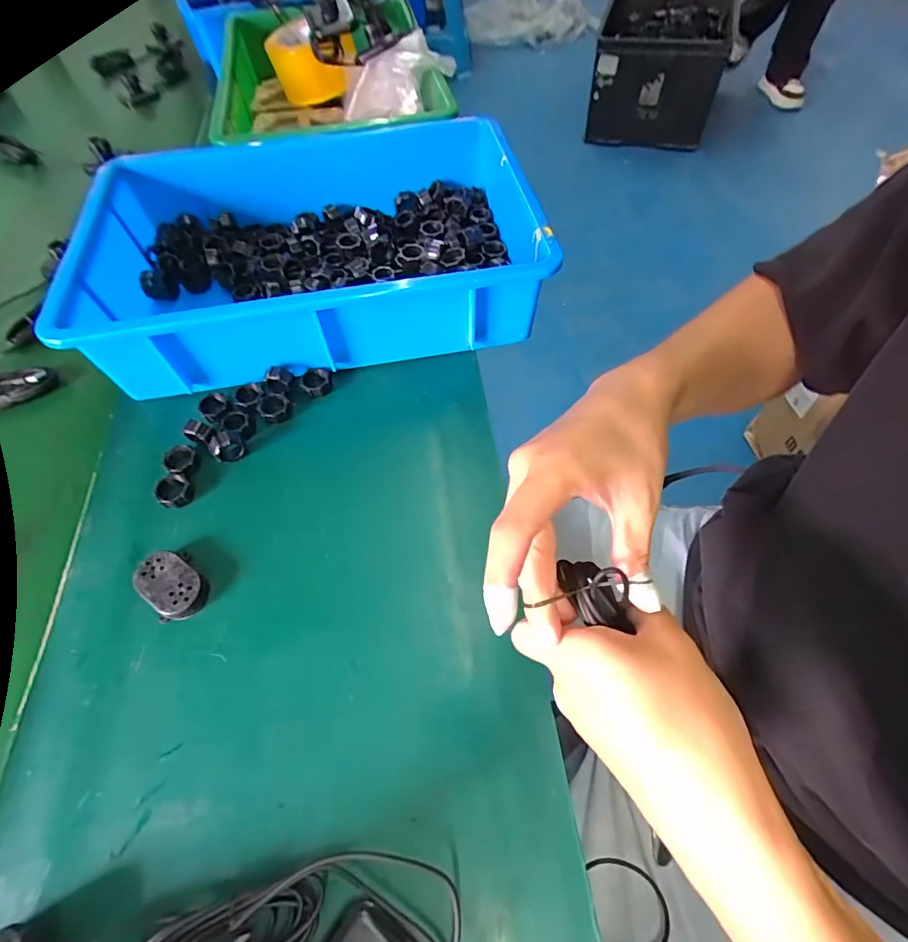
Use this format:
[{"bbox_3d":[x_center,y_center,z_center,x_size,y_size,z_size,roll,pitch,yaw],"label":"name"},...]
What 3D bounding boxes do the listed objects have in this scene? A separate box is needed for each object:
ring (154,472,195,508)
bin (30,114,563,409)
[{"bbox_3d":[-0.225,0.016,0.377,0.028,0.009,0.025,40,67,22],"label":"ring"},{"bbox_3d":[-0.129,-0.223,0.474,0.419,0.096,0.277,-10,59,-4],"label":"bin"}]

